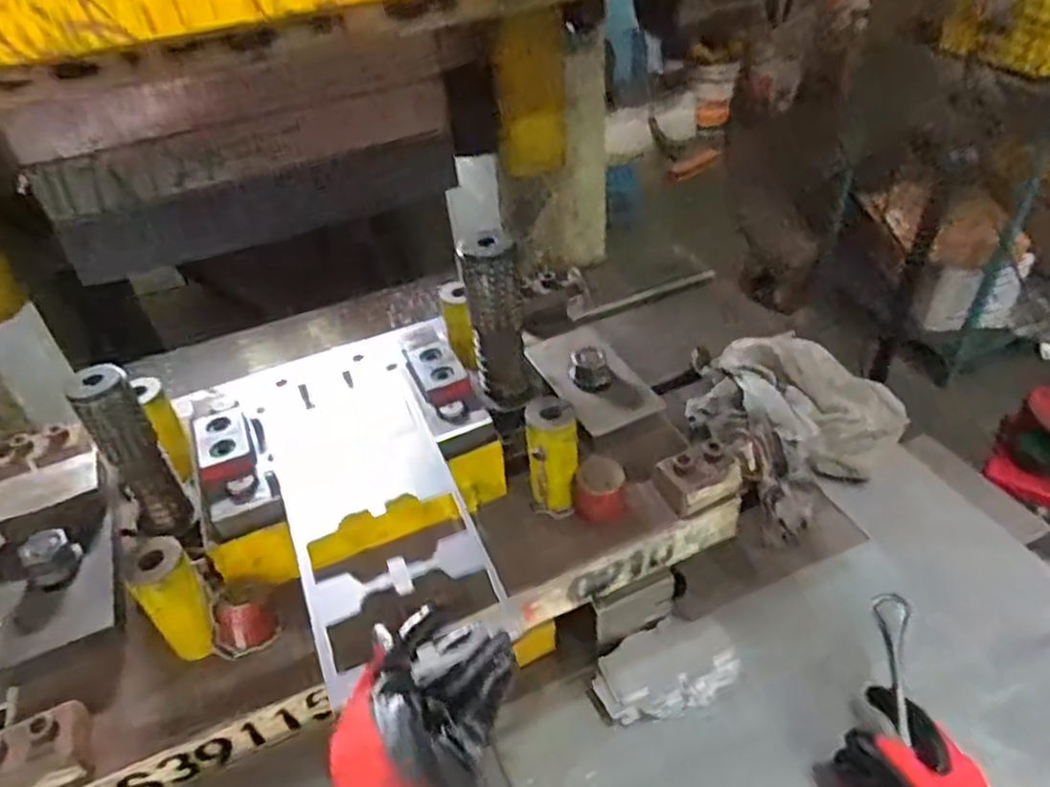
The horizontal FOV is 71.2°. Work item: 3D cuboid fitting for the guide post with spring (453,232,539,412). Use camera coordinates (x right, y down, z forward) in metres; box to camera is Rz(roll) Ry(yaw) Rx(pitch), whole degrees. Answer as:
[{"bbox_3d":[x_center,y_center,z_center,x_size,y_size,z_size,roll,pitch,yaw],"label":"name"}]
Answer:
[{"bbox_3d":[-0.022,-0.057,0.619,0.050,0.158,0.045,-5,39,1],"label":"guide post with spring"}]

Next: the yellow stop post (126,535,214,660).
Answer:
[{"bbox_3d":[-0.245,0.146,0.519,0.037,0.091,0.035,-33,46,-29],"label":"yellow stop post"}]

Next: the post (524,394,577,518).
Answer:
[{"bbox_3d":[0.023,0.053,0.598,0.037,0.105,0.031,-2,39,5],"label":"post"}]

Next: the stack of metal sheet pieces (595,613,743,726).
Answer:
[{"bbox_3d":[0.118,0.232,0.623,0.120,0.027,0.077,-23,42,-19],"label":"stack of metal sheet pieces"}]

